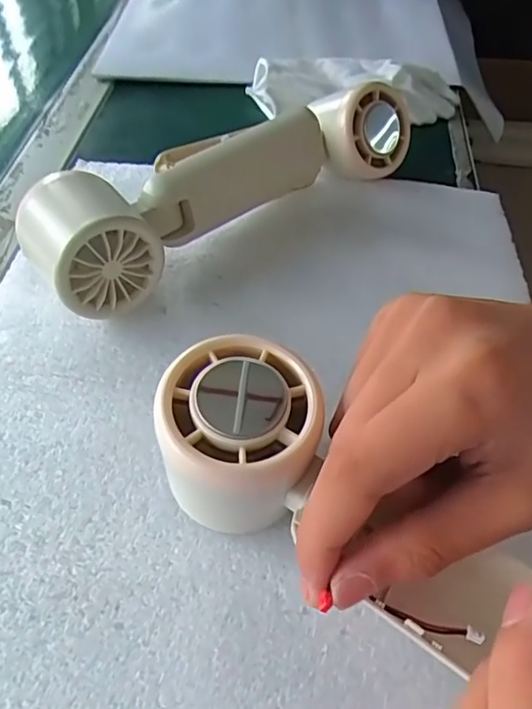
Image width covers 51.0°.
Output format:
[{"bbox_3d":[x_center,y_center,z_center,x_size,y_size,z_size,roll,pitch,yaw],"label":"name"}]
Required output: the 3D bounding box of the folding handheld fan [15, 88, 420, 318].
[{"bbox_3d":[-0.016,-0.102,0.313,0.240,0.055,0.075,-30,57,-22],"label":"folding handheld fan"}]

